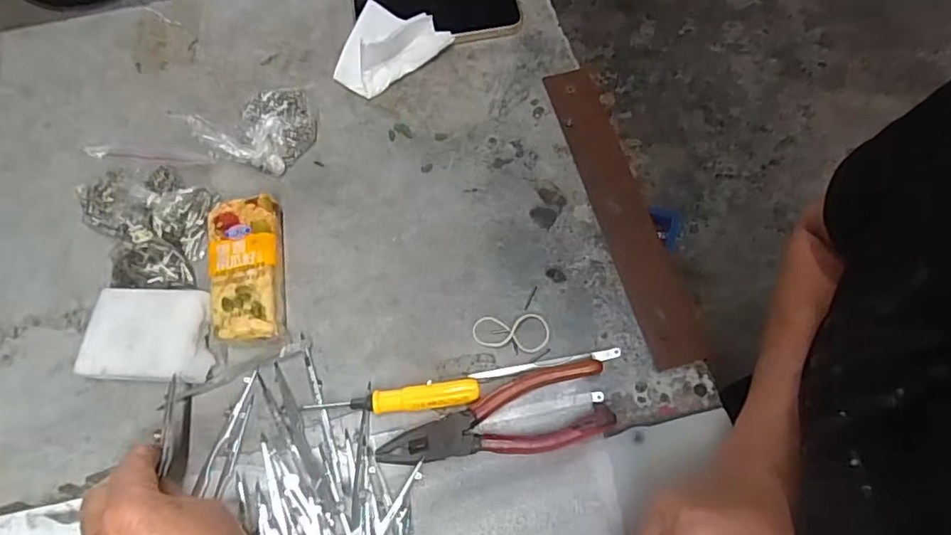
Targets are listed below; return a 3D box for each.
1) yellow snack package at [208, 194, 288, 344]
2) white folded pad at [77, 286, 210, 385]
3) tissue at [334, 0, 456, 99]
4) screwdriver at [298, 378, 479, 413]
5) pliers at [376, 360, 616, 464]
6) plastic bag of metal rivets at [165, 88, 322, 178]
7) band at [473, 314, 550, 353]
[{"bbox_3d":[-0.162,0.004,0.390,0.048,0.033,0.107,-10,67,-3],"label":"yellow snack package"},{"bbox_3d":[-0.225,0.047,0.378,0.087,0.024,0.064,1,67,2],"label":"white folded pad"},{"bbox_3d":[-0.072,-0.184,0.461,0.072,0.043,0.080,27,70,12],"label":"tissue"},{"bbox_3d":[-0.054,0.089,0.356,0.113,0.014,0.016,-8,67,-2],"label":"screwdriver"},{"bbox_3d":[0.012,0.098,0.343,0.145,0.016,0.051,-16,67,-5],"label":"pliers"},{"bbox_3d":[-0.172,-0.107,0.435,0.094,0.037,0.064,-25,68,-9],"label":"plastic bag of metal rivets"},{"bbox_3d":[0.024,0.044,0.376,0.053,0.004,0.027,4,67,3],"label":"band"}]

